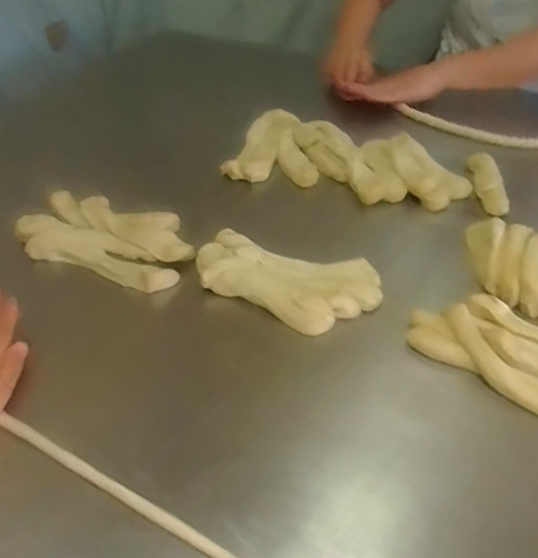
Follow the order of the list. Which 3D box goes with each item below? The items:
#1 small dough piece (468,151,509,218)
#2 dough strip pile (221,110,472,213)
[{"bbox_3d":[0.302,-0.133,0.773,0.034,0.033,0.134,5,42,5],"label":"small dough piece"},{"bbox_3d":[0.116,-0.168,0.805,0.318,0.038,0.159,12,43,13],"label":"dough strip pile"}]

